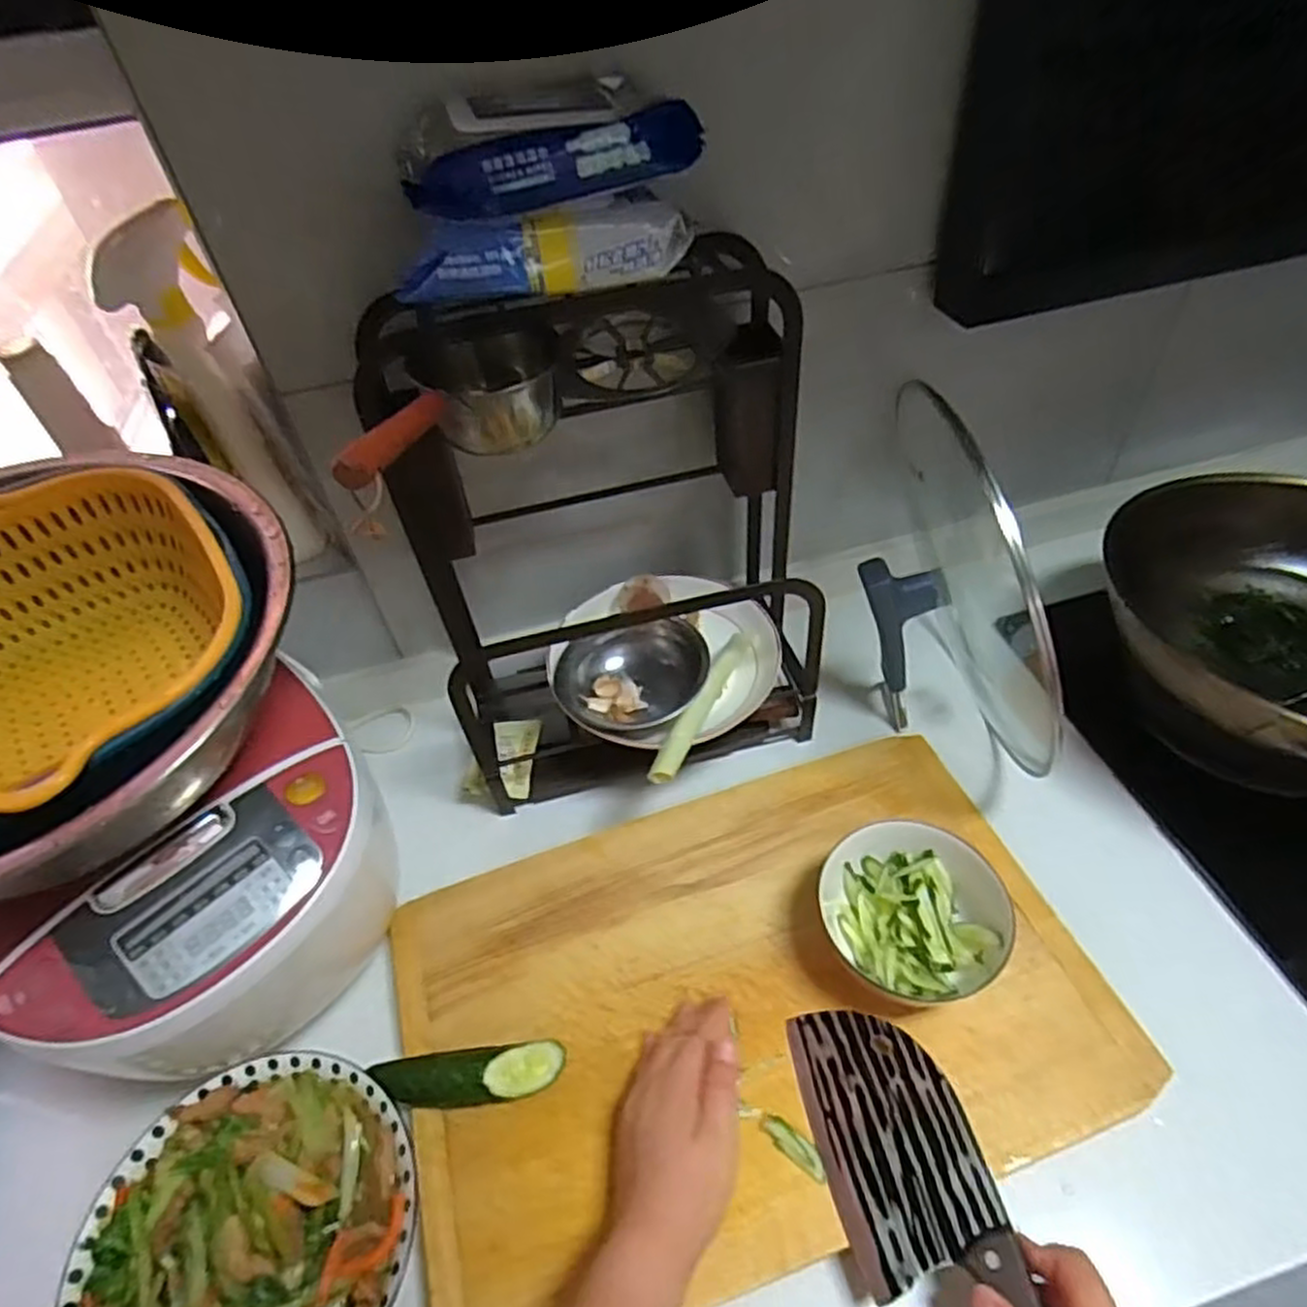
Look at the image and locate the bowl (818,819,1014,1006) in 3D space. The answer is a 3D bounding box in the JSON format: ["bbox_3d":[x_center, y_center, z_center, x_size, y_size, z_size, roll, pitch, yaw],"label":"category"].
[{"bbox_3d":[0.182,0.188,0.551,0.115,0.065,0.122,-2,48,3],"label":"bowl"}]

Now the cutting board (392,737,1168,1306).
[{"bbox_3d":[0.064,0.242,0.554,0.474,0.020,0.307,-16,49,-10],"label":"cutting board"}]

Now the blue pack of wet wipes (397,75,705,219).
[{"bbox_3d":[-0.063,-0.296,0.445,0.163,0.041,0.085,-13,48,-7],"label":"blue pack of wet wipes"}]

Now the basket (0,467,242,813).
[{"bbox_3d":[-0.352,0.013,0.441,0.226,0.094,0.244,-35,54,-24],"label":"basket"}]

